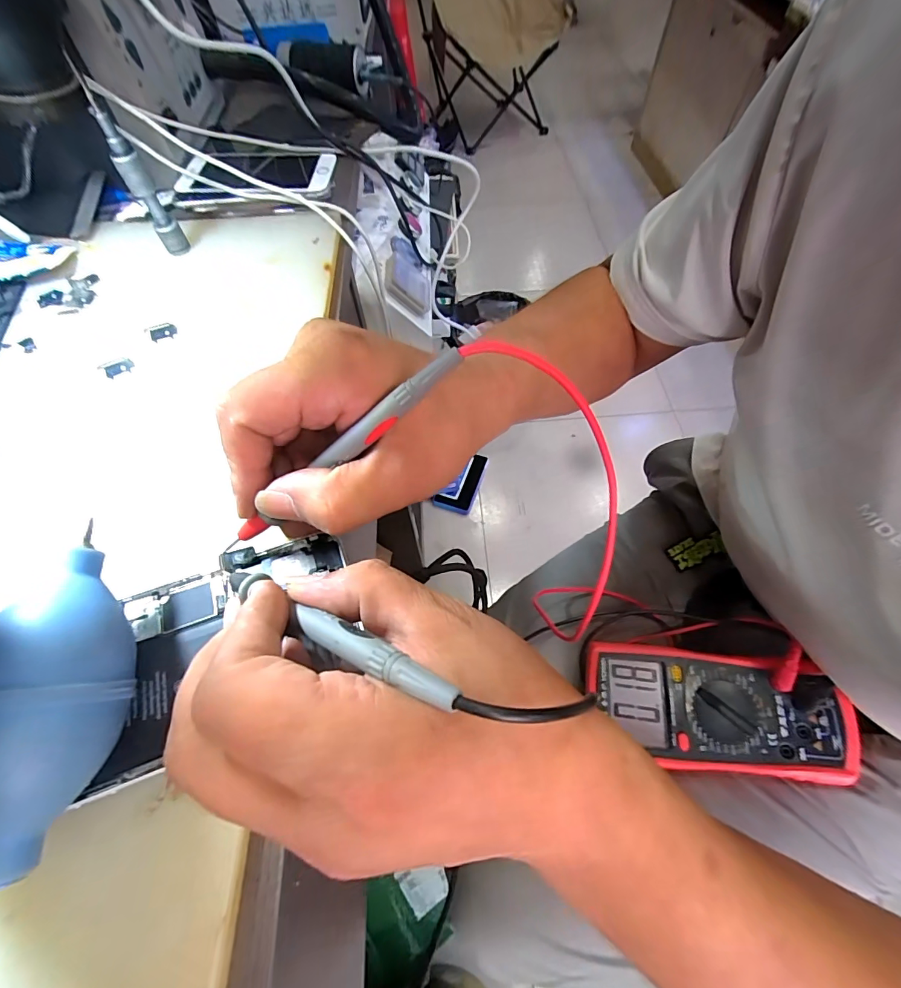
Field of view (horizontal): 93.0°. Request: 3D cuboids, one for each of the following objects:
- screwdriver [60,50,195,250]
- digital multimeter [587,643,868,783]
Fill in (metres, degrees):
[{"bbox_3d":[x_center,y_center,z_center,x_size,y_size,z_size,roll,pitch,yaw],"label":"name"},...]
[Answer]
[{"bbox_3d":[-0.215,-0.219,0.294,0.018,0.109,0.011,-34,65,-16],"label":"screwdriver"},{"bbox_3d":[0.201,0.167,0.326,0.179,0.042,0.083,8,61,6],"label":"digital multimeter"}]

